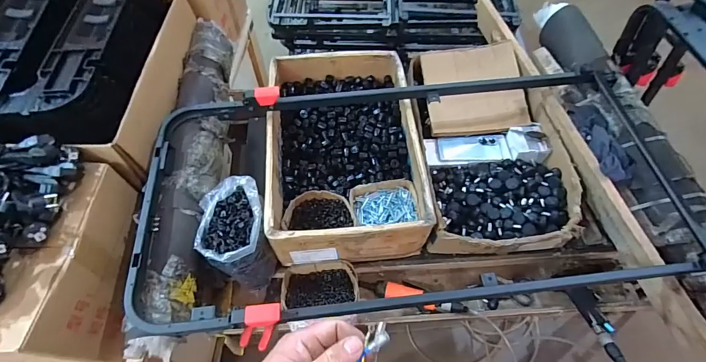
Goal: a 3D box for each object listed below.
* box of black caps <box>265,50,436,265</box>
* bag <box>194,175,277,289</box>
[{"bbox_3d":[-0.024,-0.087,0.904,0.354,0.164,0.546,-5,60,-2],"label":"box of black caps"},{"bbox_3d":[-0.248,0.131,0.817,0.131,0.206,0.191,-12,60,-6],"label":"bag"}]

